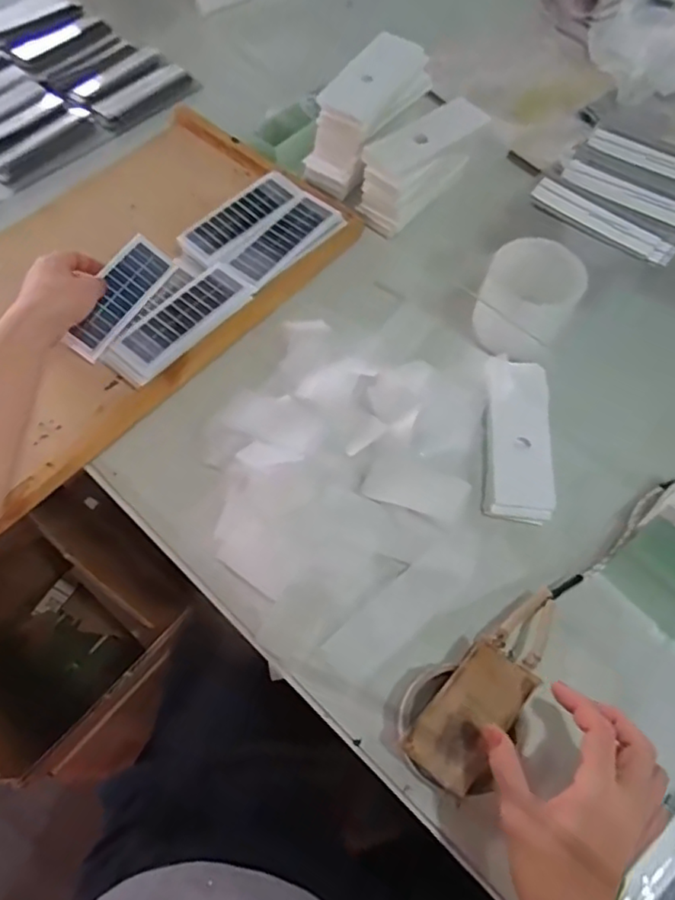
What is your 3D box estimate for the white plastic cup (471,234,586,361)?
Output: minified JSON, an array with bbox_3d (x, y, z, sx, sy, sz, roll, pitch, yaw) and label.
[{"bbox_3d":[0.183,-0.144,0.585,0.087,0.080,0.080,0,63,0],"label":"white plastic cup"}]

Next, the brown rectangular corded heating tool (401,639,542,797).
[{"bbox_3d":[0.097,0.191,0.436,0.053,0.007,0.102,40,69,18],"label":"brown rectangular corded heating tool"}]

